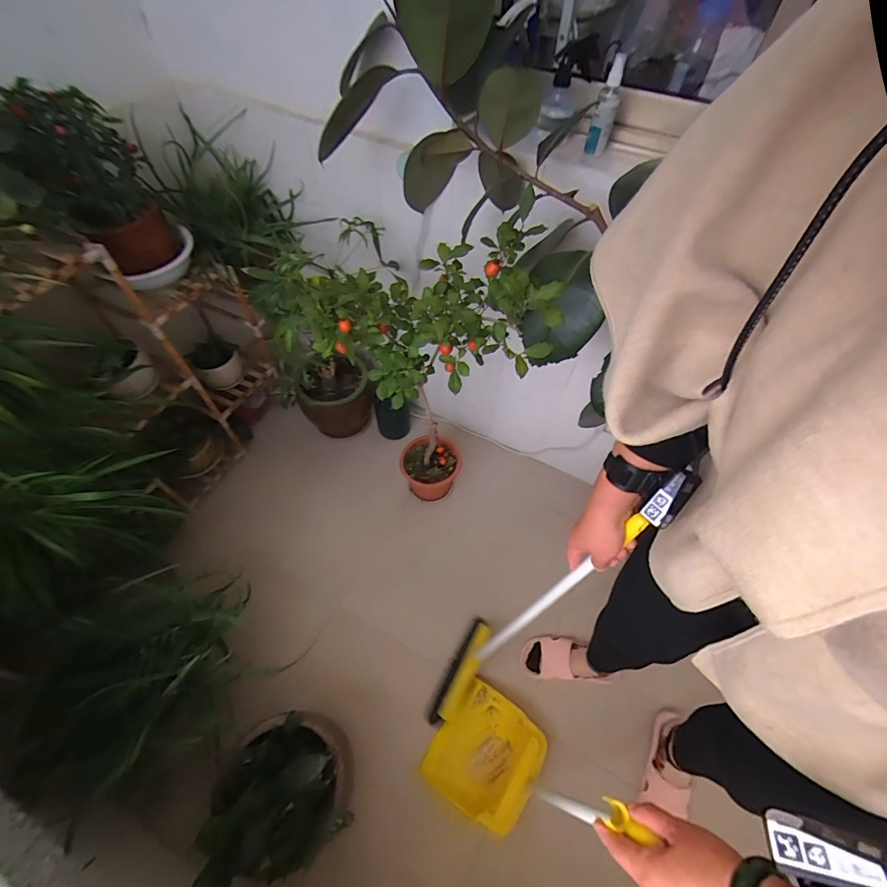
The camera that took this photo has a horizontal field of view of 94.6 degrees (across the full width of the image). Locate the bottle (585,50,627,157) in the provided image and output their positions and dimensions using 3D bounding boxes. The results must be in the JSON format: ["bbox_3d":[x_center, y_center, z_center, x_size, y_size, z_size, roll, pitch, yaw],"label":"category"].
[{"bbox_3d":[0.302,-0.619,0.755,0.039,0.136,0.041,18,58,9],"label":"bottle"}]

